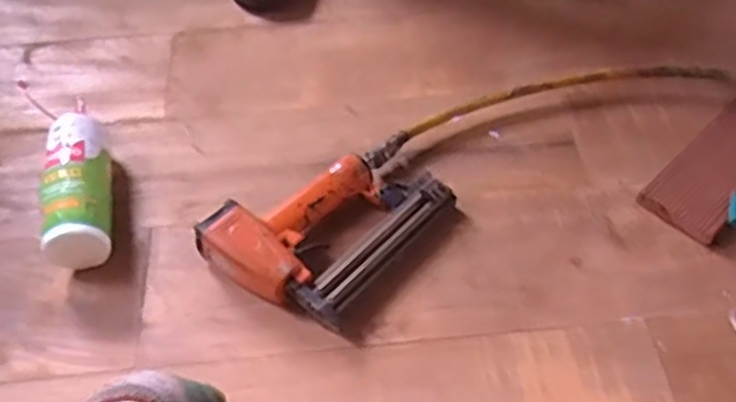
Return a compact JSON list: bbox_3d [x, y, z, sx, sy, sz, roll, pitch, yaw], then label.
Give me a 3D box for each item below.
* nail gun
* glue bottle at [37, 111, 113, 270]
[{"bbox_3d":[-0.032,0.012,0.816,0.170,0.058,0.253,33,59,25],"label":"nail gun"},{"bbox_3d":[-0.319,-0.015,0.839,0.062,0.064,0.188,-10,52,-6],"label":"glue bottle"}]

